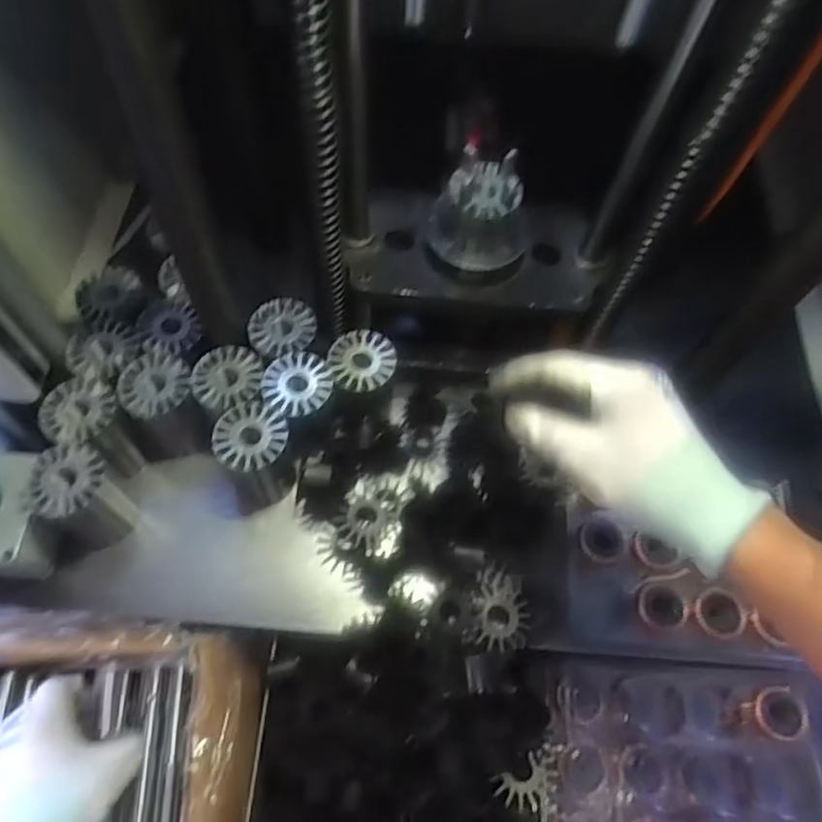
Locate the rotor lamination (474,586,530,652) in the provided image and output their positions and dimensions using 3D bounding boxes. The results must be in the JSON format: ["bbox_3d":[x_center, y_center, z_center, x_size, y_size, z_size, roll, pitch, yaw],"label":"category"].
[{"bbox_3d":[0.065,0.153,0.467,0.038,0.010,0.043,35,70,10],"label":"rotor lamination"}]

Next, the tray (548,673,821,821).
[{"bbox_3d":[0.199,0.268,0.451,0.190,0.039,0.145,5,63,-2],"label":"tray"}]

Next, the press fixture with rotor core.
[{"bbox_3d":[0.054,-0.148,0.472,0.073,0.089,0.070,16,64,4],"label":"press fixture with rotor core"}]

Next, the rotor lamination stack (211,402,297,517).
[{"bbox_3d":[-0.119,0.038,0.497,0.051,0.081,0.057,-17,66,-12],"label":"rotor lamination stack"}]

